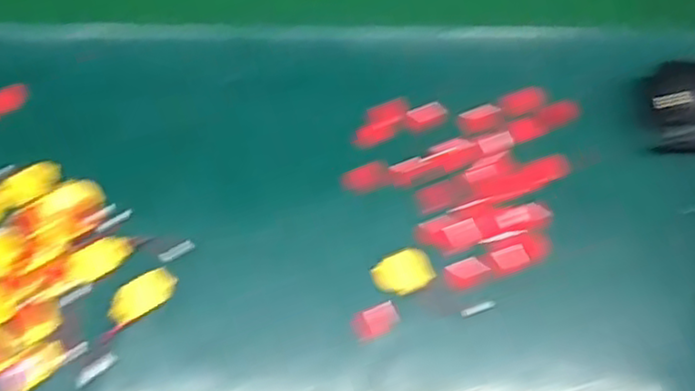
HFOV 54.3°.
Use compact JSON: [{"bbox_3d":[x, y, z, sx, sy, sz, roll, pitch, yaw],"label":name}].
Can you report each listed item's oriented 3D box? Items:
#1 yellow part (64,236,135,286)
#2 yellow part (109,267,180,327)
[{"bbox_3d":[-0.141,0.036,0.381,0.038,0.004,0.020,-35,72,-18],"label":"yellow part"},{"bbox_3d":[-0.111,0.054,0.368,0.037,0.004,0.020,-28,70,-16],"label":"yellow part"}]

